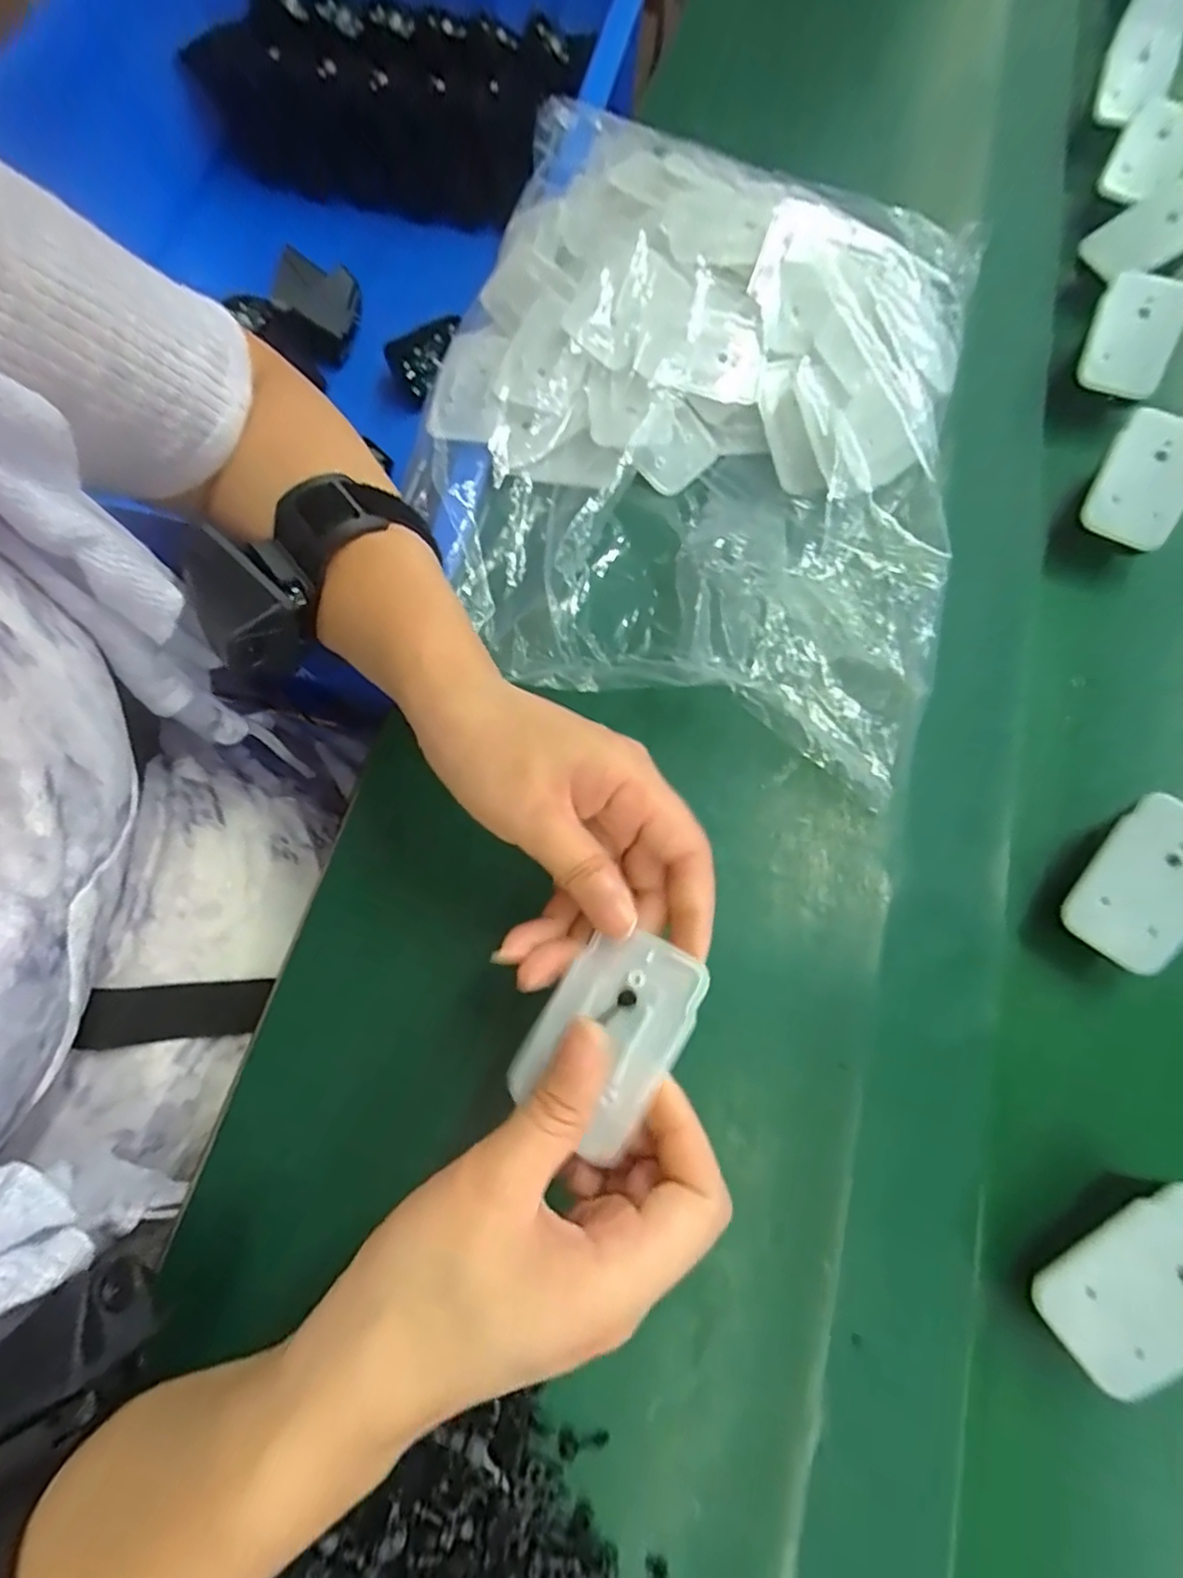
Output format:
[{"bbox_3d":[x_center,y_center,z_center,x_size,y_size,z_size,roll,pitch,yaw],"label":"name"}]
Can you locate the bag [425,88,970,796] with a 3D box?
[{"bbox_3d":[0.055,-0.193,0.336,0.274,0.065,0.329,17,72,3],"label":"bag"}]

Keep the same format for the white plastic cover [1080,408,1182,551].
[{"bbox_3d":[0.279,-0.156,0.328,0.040,0.014,0.061,24,101,22],"label":"white plastic cover"}]

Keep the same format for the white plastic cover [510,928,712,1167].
[{"bbox_3d":[0.005,0.080,0.214,0.045,0.010,0.066,27,73,25],"label":"white plastic cover"}]

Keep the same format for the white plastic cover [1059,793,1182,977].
[{"bbox_3d":[0.226,0.039,0.264,0.044,0.005,0.066,35,97,13],"label":"white plastic cover"}]

